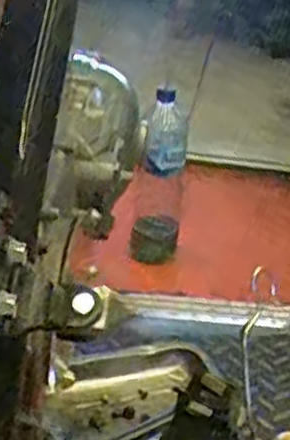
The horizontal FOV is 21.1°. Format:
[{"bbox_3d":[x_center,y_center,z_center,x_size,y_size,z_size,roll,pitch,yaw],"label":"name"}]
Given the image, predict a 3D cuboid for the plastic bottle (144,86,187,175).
[{"bbox_3d":[0.035,-0.150,1.349,0.080,0.135,0.077,6,26,2],"label":"plastic bottle"}]

